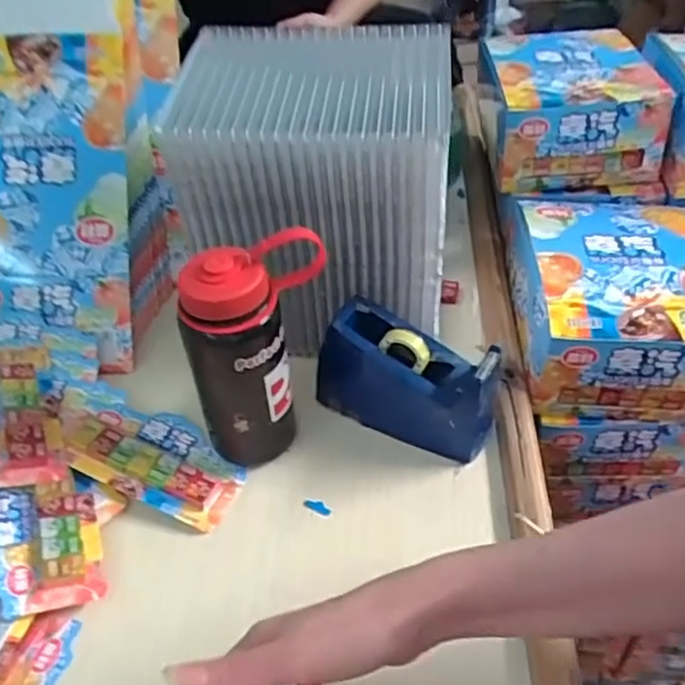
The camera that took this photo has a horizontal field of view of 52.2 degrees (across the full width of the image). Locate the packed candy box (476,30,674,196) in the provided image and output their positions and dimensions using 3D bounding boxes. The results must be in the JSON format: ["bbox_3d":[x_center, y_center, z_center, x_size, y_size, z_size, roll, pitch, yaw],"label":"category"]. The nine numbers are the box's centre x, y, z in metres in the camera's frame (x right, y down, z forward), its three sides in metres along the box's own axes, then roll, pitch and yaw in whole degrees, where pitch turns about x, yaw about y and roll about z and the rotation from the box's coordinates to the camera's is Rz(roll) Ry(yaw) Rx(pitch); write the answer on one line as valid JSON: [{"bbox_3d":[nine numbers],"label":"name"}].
[{"bbox_3d":[0.228,-0.246,0.718,0.151,0.085,0.180,-2,42,1],"label":"packed candy box"}]

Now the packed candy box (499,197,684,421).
[{"bbox_3d":[0.234,-0.045,0.619,0.155,0.096,0.207,0,42,3],"label":"packed candy box"}]

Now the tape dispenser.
[{"bbox_3d":[0.049,0.025,0.533,0.137,0.083,0.052,21,47,24],"label":"tape dispenser"}]

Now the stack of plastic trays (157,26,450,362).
[{"bbox_3d":[-0.017,-0.117,0.581,0.210,0.229,0.173,7,43,10],"label":"stack of plastic trays"}]

